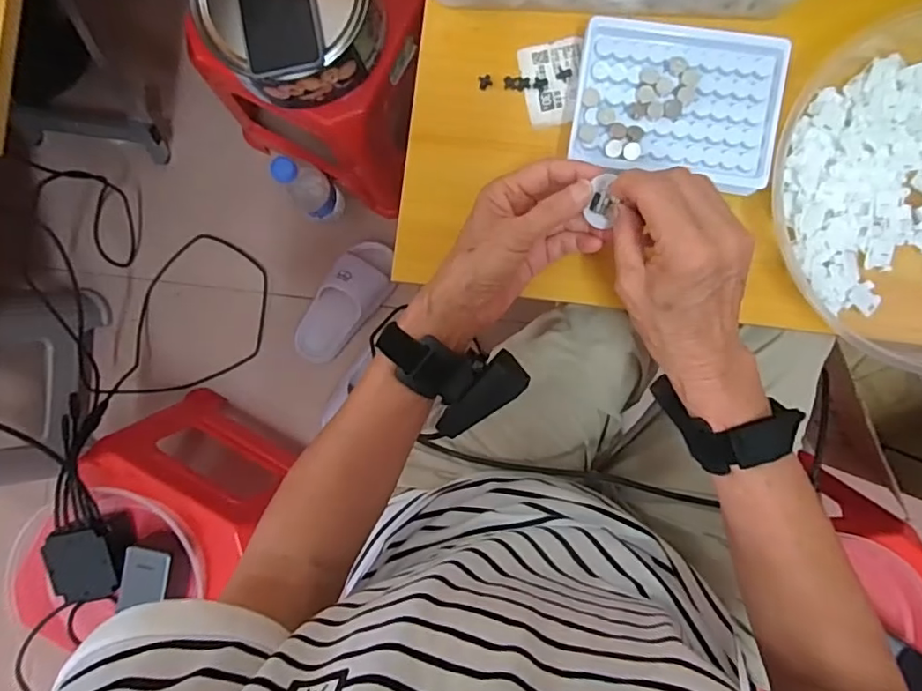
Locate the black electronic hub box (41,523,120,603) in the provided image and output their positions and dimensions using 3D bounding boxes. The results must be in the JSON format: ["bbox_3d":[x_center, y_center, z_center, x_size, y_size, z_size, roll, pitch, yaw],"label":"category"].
[{"bbox_3d":[-0.411,0.239,0.600,0.071,0.015,0.079,-12,90,3],"label":"black electronic hub box"}]

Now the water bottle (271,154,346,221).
[{"bbox_3d":[-0.217,-0.225,0.776,0.062,0.177,0.057,0,91,3],"label":"water bottle"}]

